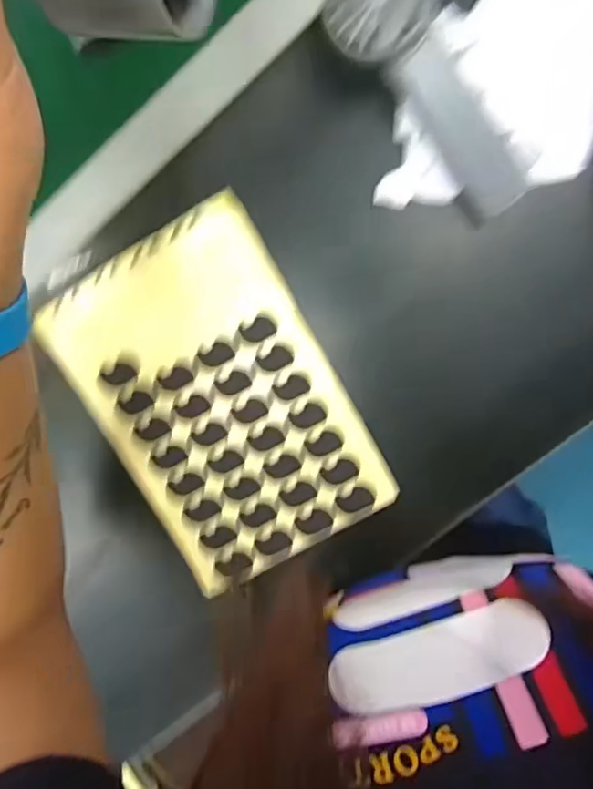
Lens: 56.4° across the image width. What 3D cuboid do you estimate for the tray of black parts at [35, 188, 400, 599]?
[{"bbox_3d":[-0.051,0.008,0.370,0.155,0.017,0.230,-28,93,8],"label":"tray of black parts"}]

